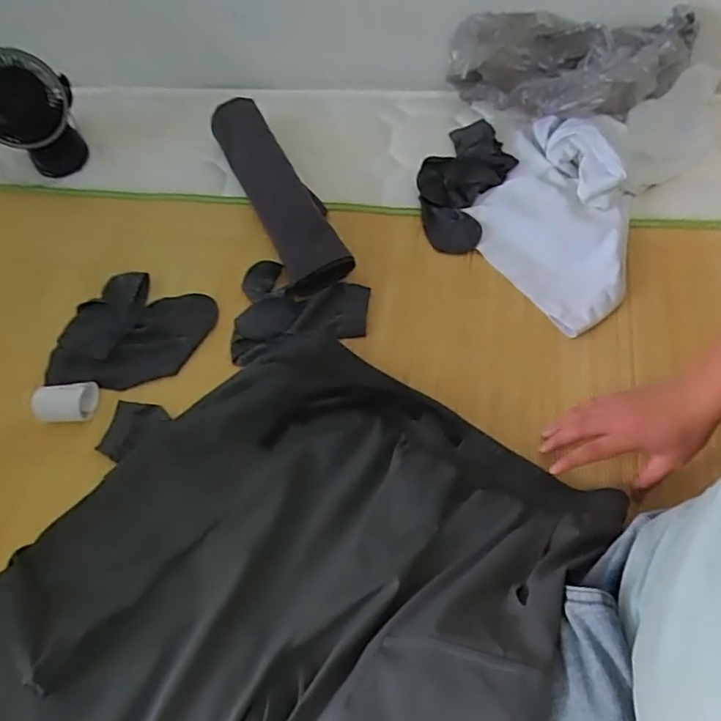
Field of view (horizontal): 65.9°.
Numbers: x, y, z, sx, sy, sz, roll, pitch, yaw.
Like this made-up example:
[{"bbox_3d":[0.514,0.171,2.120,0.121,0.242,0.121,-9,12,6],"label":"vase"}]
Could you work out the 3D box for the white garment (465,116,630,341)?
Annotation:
[{"bbox_3d":[0.262,-0.207,0.738,0.215,0.070,0.319,21,62,16],"label":"white garment"}]

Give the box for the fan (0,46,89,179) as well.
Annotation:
[{"bbox_3d":[-0.514,-0.383,0.860,0.145,0.167,0.096,-26,58,-13],"label":"fan"}]

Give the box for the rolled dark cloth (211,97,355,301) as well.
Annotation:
[{"bbox_3d":[-0.121,-0.248,0.797,0.094,0.057,0.374,-21,59,-10],"label":"rolled dark cloth"}]

